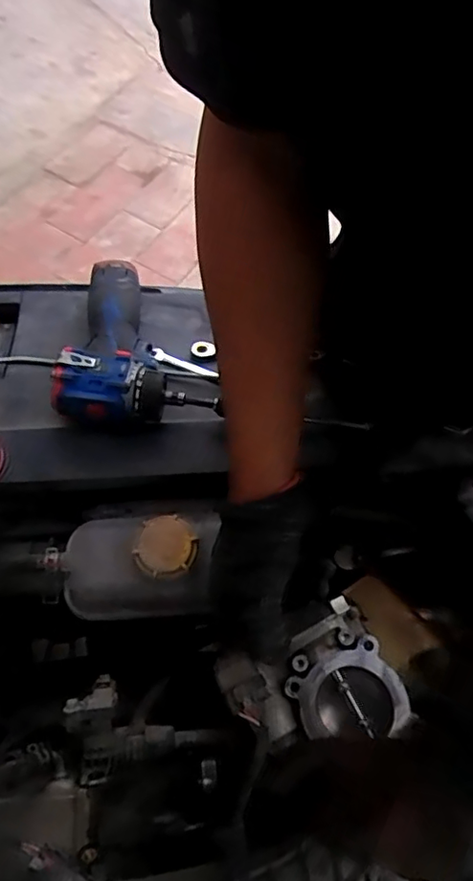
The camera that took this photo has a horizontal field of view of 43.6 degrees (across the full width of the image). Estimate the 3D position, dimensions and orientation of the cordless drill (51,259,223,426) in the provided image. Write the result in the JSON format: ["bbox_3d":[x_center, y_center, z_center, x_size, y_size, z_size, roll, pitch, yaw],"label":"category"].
[{"bbox_3d":[-0.087,-0.104,0.579,0.139,0.069,0.194,4,64,-1],"label":"cordless drill"}]

